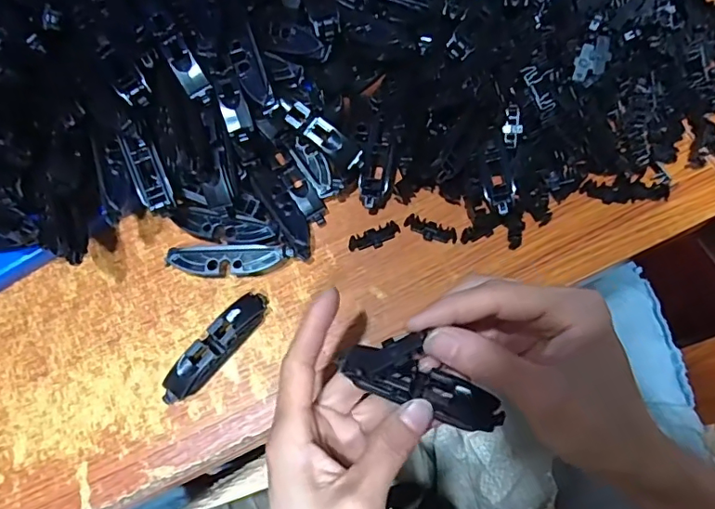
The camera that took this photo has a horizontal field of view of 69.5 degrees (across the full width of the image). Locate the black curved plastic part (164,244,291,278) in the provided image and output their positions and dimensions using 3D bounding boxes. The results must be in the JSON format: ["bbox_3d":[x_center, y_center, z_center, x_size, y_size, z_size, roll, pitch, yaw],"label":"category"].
[{"bbox_3d":[-0.082,0.006,0.336,0.078,0.020,0.018,-1,69,1],"label":"black curved plastic part"}]

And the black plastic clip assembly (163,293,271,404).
[{"bbox_3d":[-0.087,0.056,0.316,0.019,0.020,0.082,40,75,15],"label":"black plastic clip assembly"}]

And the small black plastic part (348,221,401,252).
[{"bbox_3d":[0.012,-0.012,0.347,0.035,0.005,0.013,-20,70,-6],"label":"small black plastic part"}]

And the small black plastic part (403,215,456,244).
[{"bbox_3d":[0.049,-0.017,0.347,0.036,0.006,0.014,14,70,7],"label":"small black plastic part"}]

